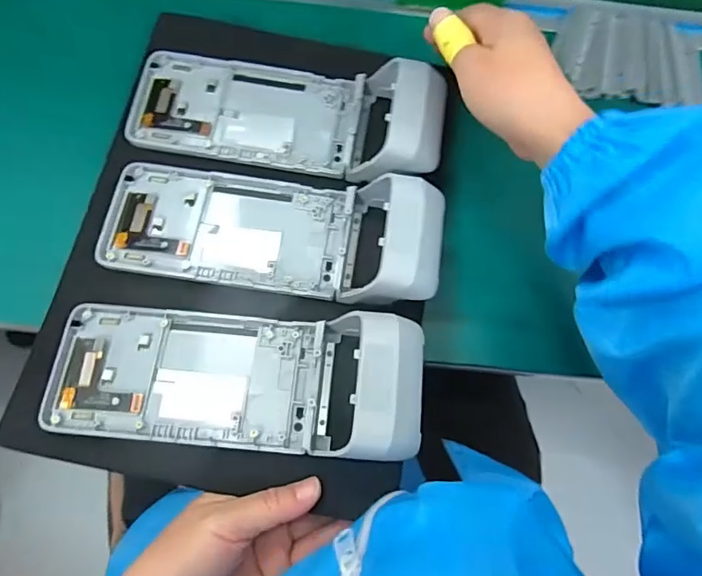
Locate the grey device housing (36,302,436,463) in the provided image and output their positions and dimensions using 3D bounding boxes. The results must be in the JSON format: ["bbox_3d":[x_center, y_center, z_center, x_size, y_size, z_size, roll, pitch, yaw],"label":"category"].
[{"bbox_3d":[-0.070,0.055,0.313,0.223,0.041,0.081,1,70,12],"label":"grey device housing"}]

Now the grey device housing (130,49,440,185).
[{"bbox_3d":[-0.048,-0.133,0.366,0.226,0.043,0.087,12,71,3],"label":"grey device housing"}]

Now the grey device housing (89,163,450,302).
[{"bbox_3d":[-0.055,-0.042,0.337,0.222,0.050,0.082,8,70,2],"label":"grey device housing"}]

